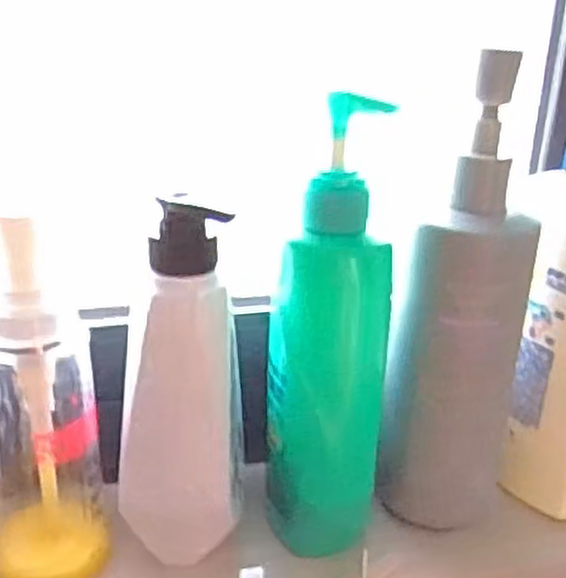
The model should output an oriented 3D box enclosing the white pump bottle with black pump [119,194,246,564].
[{"bbox_3d":[-0.052,0.047,0.399,0.062,0.179,0.059,1,23,-2],"label":"white pump bottle with black pump"}]

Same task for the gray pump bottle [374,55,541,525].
[{"bbox_3d":[0.105,0.009,0.432,0.068,0.257,0.053,9,24,16],"label":"gray pump bottle"}]

